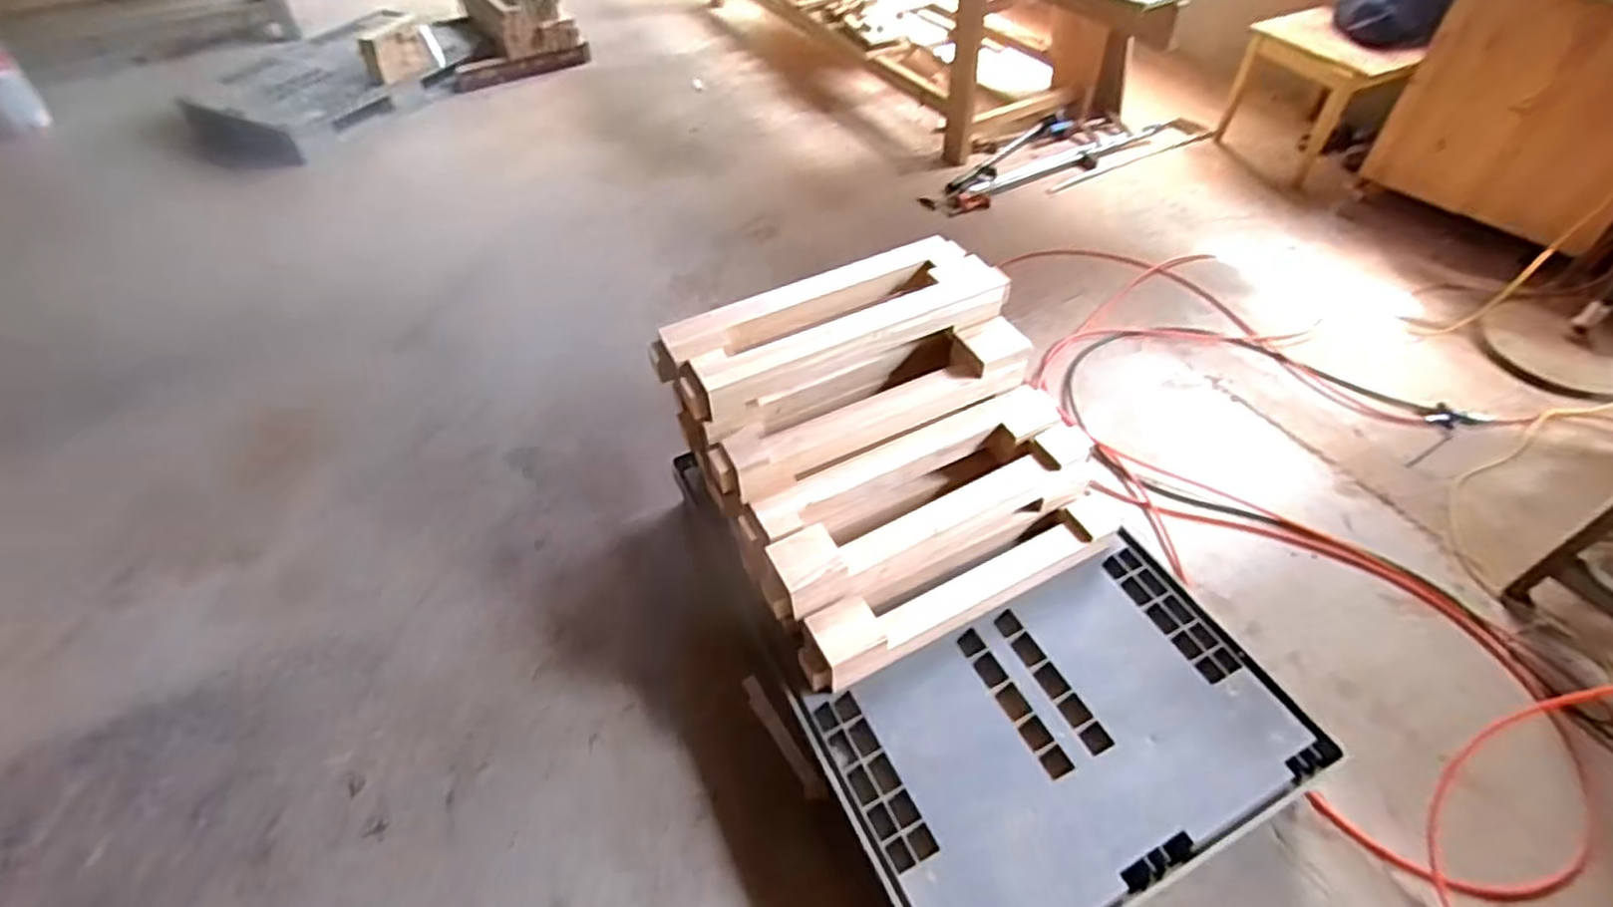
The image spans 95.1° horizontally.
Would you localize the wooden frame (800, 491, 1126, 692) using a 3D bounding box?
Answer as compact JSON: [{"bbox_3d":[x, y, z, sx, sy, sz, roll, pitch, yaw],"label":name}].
[{"bbox_3d":[0.326,0.253,1.443,0.726,0.106,0.133,-21,51,-16],"label":"wooden frame"}]

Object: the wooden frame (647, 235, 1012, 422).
[{"bbox_3d":[0.046,-0.279,1.533,0.718,0.096,0.244,-19,50,-15],"label":"wooden frame"}]

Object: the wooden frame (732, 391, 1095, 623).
[{"bbox_3d":[0.231,0.087,1.481,0.714,0.120,0.238,-21,51,-17],"label":"wooden frame"}]

